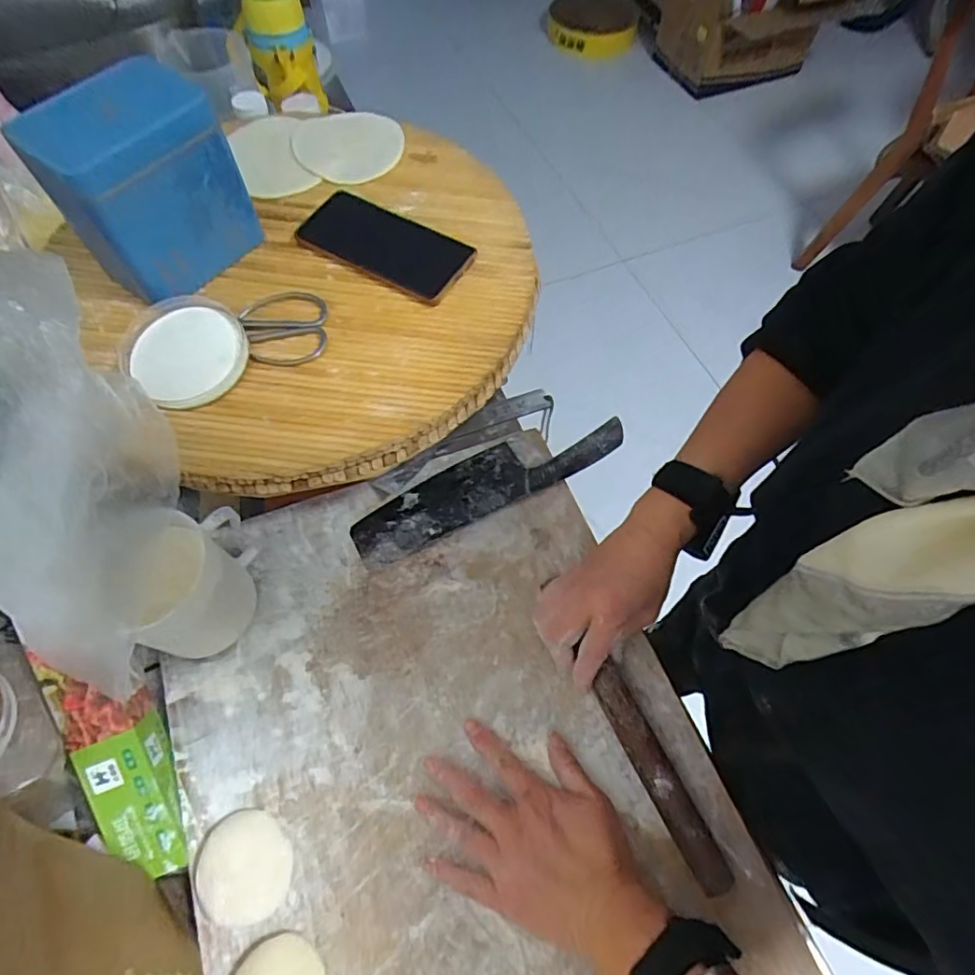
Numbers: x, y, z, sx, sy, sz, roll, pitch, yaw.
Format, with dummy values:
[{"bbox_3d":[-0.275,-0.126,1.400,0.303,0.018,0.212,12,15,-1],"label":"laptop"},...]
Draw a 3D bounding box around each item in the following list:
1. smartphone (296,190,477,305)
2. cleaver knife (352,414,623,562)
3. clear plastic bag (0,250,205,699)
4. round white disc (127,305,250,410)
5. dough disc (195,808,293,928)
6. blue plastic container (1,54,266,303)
[{"bbox_3d":[-0.095,-0.233,0.535,0.164,0.014,0.087,26,65,12],"label":"smartphone"},{"bbox_3d":[0.001,-0.008,0.548,0.277,0.019,0.064,-24,66,-13],"label":"cleaver knife"},{"bbox_3d":[-0.270,0.003,0.362,0.082,0.232,0.213,1,63,0],"label":"clear plastic bag"},{"bbox_3d":[-0.247,-0.112,0.467,0.090,0.025,0.093,0,63,-1],"label":"round white disc"},{"bbox_3d":[-0.175,0.271,0.404,0.064,0.015,0.066,0,63,-1],"label":"dough disc"},{"bbox_3d":[-0.279,-0.249,0.473,0.085,0.135,0.135,34,67,16],"label":"blue plastic container"}]

